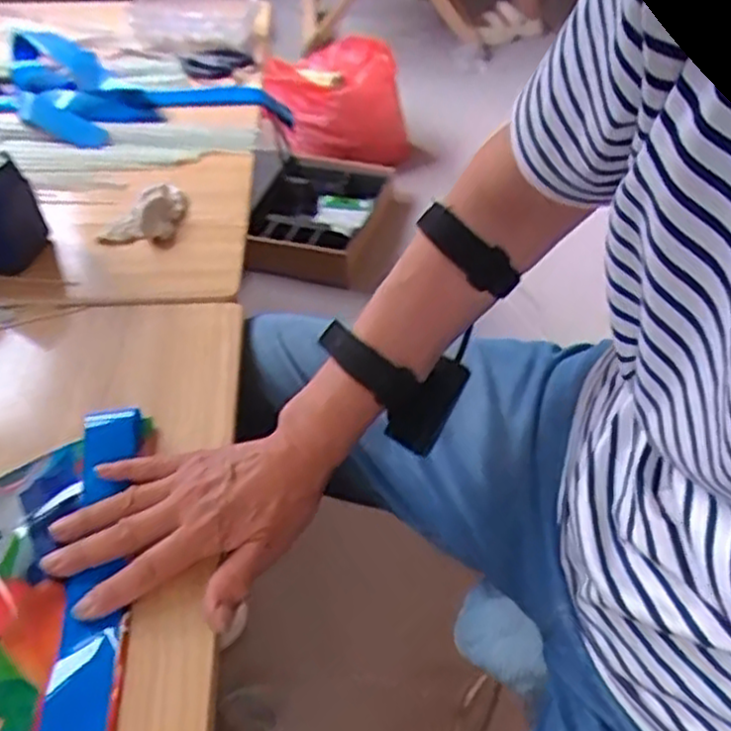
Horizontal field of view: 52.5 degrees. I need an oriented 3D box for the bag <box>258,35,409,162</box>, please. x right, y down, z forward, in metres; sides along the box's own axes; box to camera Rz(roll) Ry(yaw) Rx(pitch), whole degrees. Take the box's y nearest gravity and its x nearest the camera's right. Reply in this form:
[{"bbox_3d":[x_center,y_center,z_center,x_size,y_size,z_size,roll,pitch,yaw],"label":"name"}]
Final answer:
[{"bbox_3d":[-0.084,-0.599,1.683,0.323,0.233,0.213,-22,48,-21],"label":"bag"}]

